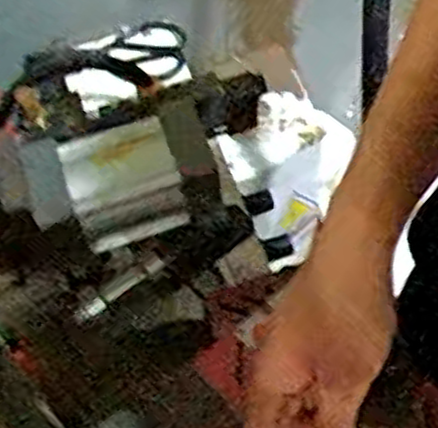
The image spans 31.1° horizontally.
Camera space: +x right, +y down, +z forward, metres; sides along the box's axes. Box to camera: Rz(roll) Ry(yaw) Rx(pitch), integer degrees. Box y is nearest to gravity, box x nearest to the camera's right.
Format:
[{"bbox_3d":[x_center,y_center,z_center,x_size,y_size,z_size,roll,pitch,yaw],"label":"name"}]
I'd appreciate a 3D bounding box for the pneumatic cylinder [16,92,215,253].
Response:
[{"bbox_3d":[-0.078,-0.031,0.625,0.144,0.063,0.089,-19,58,-8],"label":"pneumatic cylinder"}]

